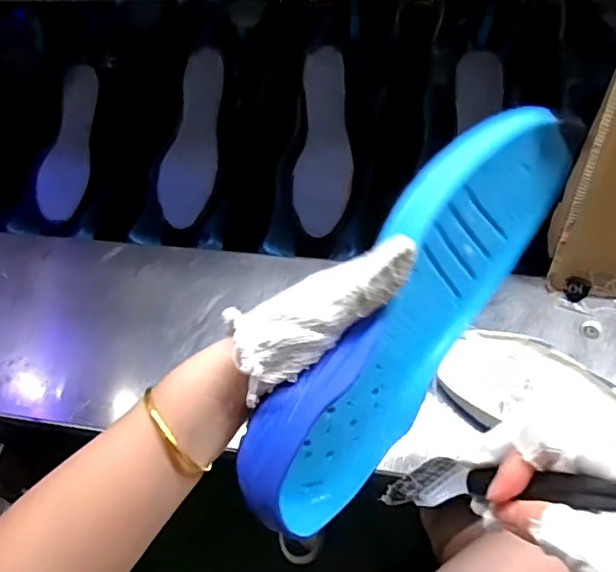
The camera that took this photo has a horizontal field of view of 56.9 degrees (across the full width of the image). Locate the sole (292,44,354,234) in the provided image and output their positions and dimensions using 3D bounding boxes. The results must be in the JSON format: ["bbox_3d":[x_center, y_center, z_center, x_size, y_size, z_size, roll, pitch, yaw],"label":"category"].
[{"bbox_3d":[0.023,-0.198,0.772,0.074,0.018,0.255,2,88,3],"label":"sole"}]

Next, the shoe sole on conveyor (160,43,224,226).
[{"bbox_3d":[-0.159,-0.209,0.799,0.073,0.011,0.255,7,80,6],"label":"shoe sole on conveyor"}]

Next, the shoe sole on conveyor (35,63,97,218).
[{"bbox_3d":[-0.347,-0.212,0.832,0.064,0.021,0.238,6,79,5],"label":"shoe sole on conveyor"}]

